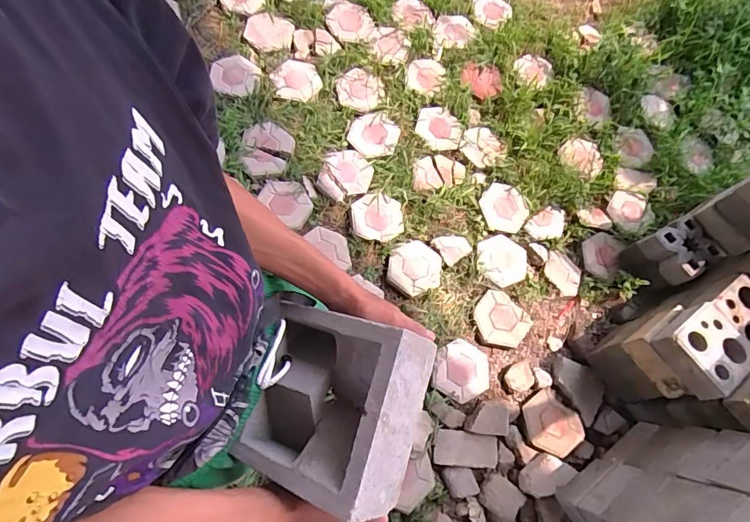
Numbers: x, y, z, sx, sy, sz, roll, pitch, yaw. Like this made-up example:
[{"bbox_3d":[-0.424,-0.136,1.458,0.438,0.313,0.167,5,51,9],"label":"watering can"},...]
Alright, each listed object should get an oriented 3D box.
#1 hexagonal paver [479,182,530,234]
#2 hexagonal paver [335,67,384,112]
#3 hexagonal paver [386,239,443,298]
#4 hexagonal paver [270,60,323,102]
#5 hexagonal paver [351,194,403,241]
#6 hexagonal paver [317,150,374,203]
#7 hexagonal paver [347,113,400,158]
[{"bbox_3d":[0.519,-0.209,1.685,0.195,0.033,0.190,39,71,6],"label":"hexagonal paver"},{"bbox_3d":[-0.063,-0.717,1.745,0.189,0.035,0.183,29,70,2],"label":"hexagonal paver"},{"bbox_3d":[0.150,0.021,1.560,0.199,0.048,0.208,14,72,3],"label":"hexagonal paver"},{"bbox_3d":[-0.325,-0.748,1.722,0.189,0.038,0.201,-20,75,-14],"label":"hexagonal paver"},{"bbox_3d":[0.011,-0.165,1.598,0.201,0.033,0.186,-5,73,-10],"label":"hexagonal paver"},{"bbox_3d":[-0.111,-0.335,1.622,0.192,0.026,0.205,21,70,-1],"label":"hexagonal paver"},{"bbox_3d":[-0.001,-0.509,1.690,0.186,0.031,0.191,-36,80,-17],"label":"hexagonal paver"}]

